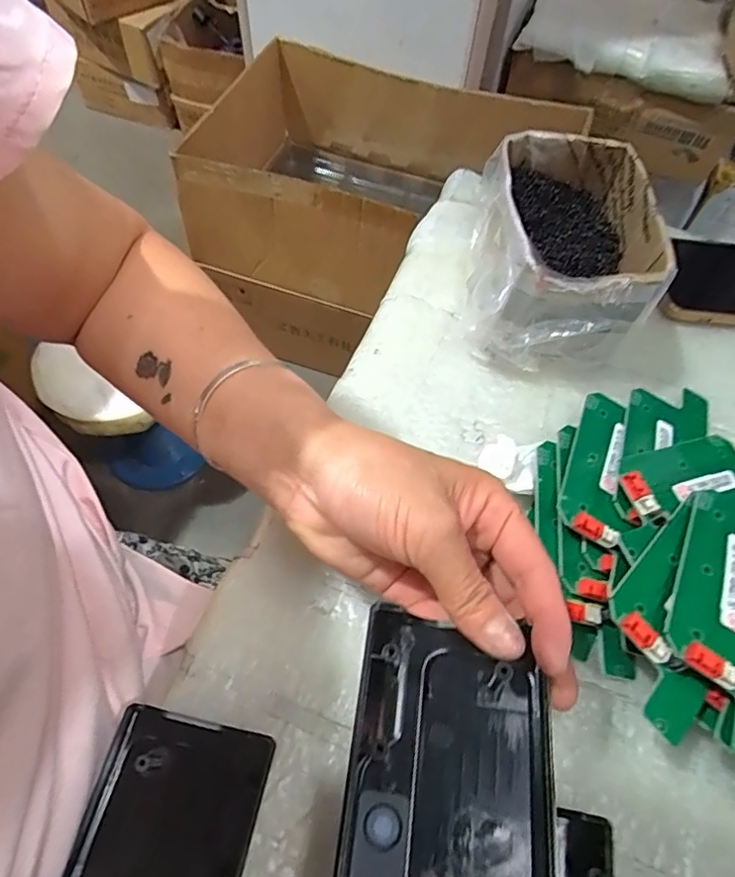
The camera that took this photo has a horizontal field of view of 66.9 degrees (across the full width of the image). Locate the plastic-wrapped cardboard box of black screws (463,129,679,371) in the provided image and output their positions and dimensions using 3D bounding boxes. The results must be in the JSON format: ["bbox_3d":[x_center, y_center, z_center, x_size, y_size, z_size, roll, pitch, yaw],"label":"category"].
[{"bbox_3d":[0.122,-0.118,0.360,0.104,0.076,0.139,11,60,4],"label":"plastic-wrapped cardboard box of black screws"}]

